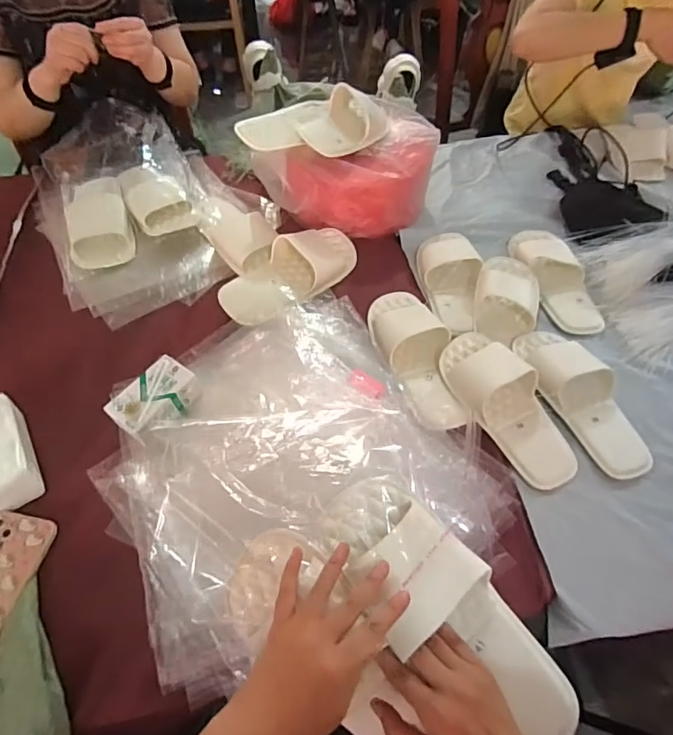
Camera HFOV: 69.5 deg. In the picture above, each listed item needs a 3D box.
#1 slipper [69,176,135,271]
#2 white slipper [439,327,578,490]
[{"bbox_3d":[-0.435,-0.266,0.882,0.109,0.061,0.210,-17,55,-13],"label":"slipper"},{"bbox_3d":[0.227,0.039,0.647,0.102,0.062,0.237,-16,54,-12],"label":"white slipper"}]

